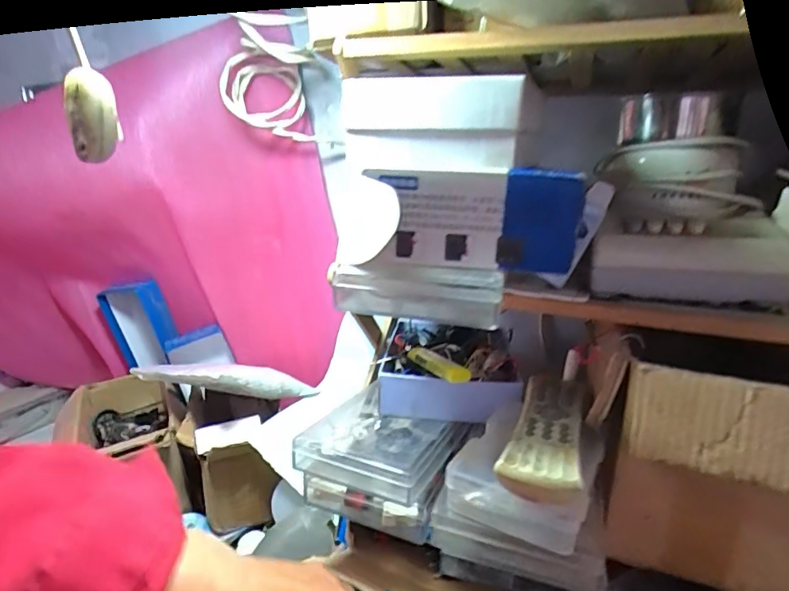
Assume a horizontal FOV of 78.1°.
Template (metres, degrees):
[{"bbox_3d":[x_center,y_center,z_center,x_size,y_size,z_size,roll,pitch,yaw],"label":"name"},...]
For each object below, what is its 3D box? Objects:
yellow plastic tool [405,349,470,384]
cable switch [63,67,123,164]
[{"bbox_3d":[0.040,0.066,0.462,0.021,0.011,0.078,-9,18,-31],"label":"yellow plastic tool"},{"bbox_3d":[-0.183,-0.109,0.295,0.027,0.051,0.024,-9,18,-30],"label":"cable switch"}]

